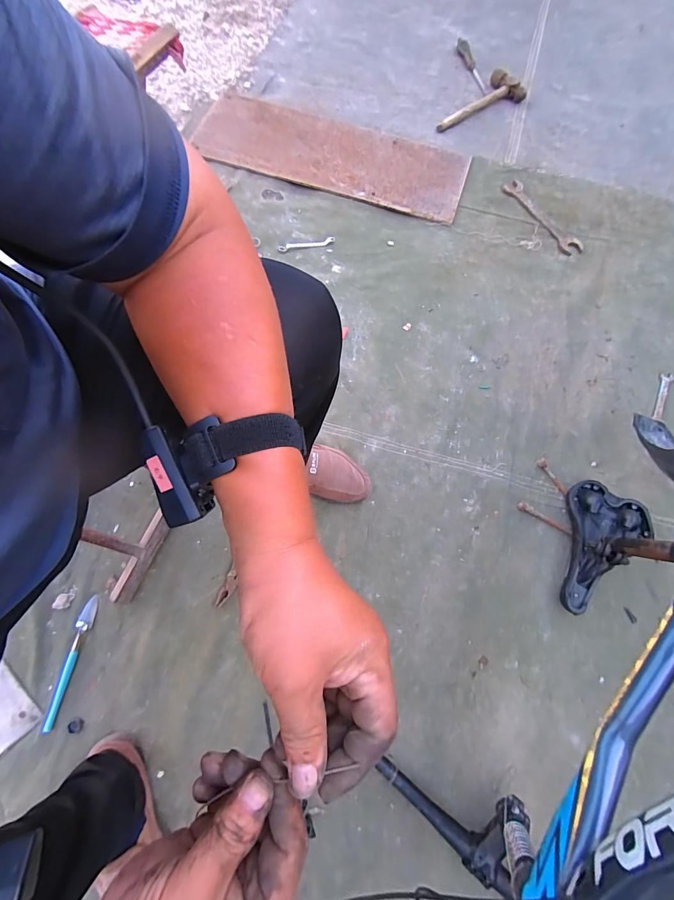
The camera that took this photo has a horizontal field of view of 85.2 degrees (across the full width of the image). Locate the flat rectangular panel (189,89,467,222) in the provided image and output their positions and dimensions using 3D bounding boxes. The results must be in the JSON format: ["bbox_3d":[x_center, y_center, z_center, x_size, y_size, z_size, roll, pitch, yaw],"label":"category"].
[{"bbox_3d":[-0.032,-0.821,1.020,0.773,0.023,0.264,21,81,7],"label":"flat rectangular panel"}]

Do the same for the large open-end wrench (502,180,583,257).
[{"bbox_3d":[0.530,-0.600,0.946,0.063,0.009,0.268,-38,77,-12],"label":"large open-end wrench"}]

